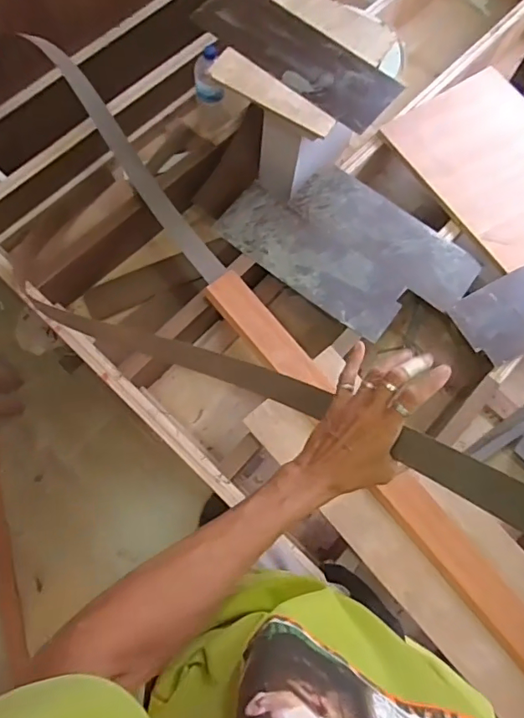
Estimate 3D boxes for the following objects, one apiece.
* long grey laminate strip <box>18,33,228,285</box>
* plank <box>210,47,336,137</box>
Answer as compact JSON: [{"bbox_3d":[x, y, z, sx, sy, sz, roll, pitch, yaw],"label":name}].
[{"bbox_3d":[-0.311,-0.472,1.154,0.066,0.126,0.727,-35,76,-12],"label":"long grey laminate strip"},{"bbox_3d":[0.021,-0.541,1.021,0.274,0.016,0.076,37,84,3],"label":"plank"}]

